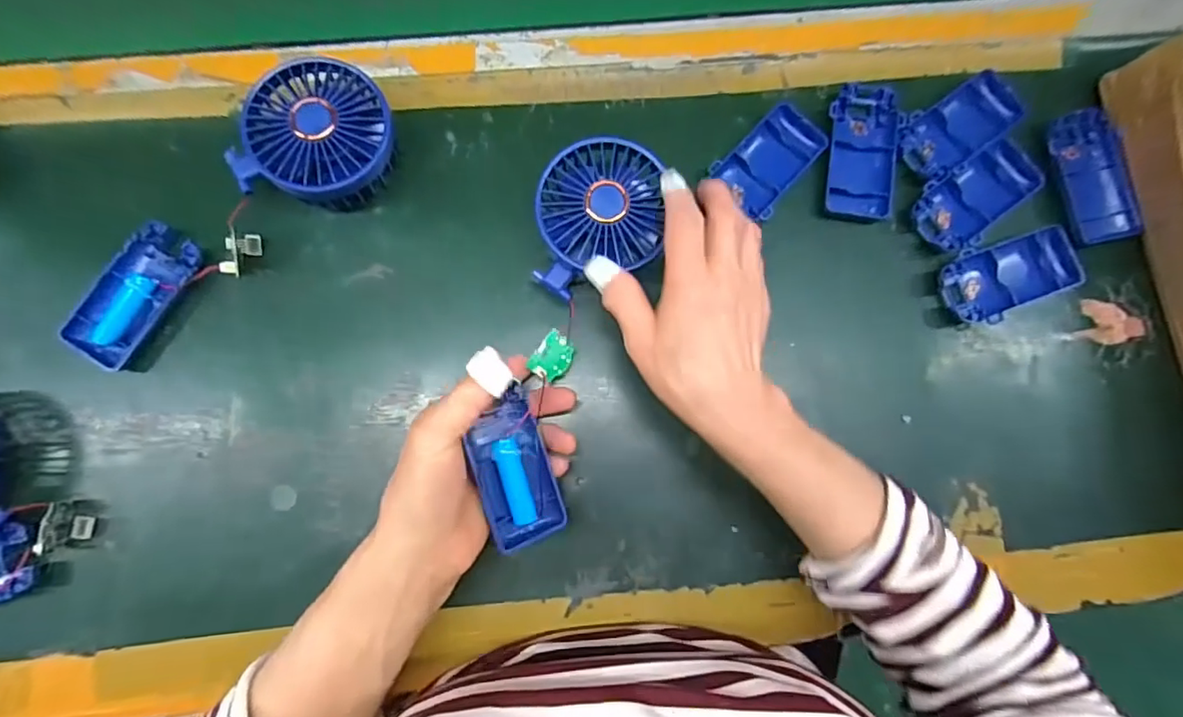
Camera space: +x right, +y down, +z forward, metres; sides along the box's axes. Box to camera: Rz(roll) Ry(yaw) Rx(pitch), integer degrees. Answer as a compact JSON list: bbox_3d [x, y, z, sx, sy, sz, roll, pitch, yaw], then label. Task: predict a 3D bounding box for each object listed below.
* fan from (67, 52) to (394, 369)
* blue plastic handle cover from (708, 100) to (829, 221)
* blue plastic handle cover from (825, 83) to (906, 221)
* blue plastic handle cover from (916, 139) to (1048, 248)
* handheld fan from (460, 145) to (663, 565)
[{"bbox_3d":[-0.233,-0.095,0.346,0.237,0.045,0.086,-35,85,-5],"label":"fan"},{"bbox_3d":[0.124,-0.138,0.382,0.047,0.013,0.077,42,84,3],"label":"blue plastic handle cover"},{"bbox_3d":[0.187,-0.142,0.383,0.050,0.014,0.094,4,83,-1],"label":"blue plastic handle cover"},{"bbox_3d":[0.266,-0.115,0.381,0.094,0.012,0.048,-39,86,-5],"label":"blue plastic handle cover"},{"bbox_3d":[-0.013,-0.013,0.339,0.074,0.040,0.246,13,83,0],"label":"handheld fan"}]

